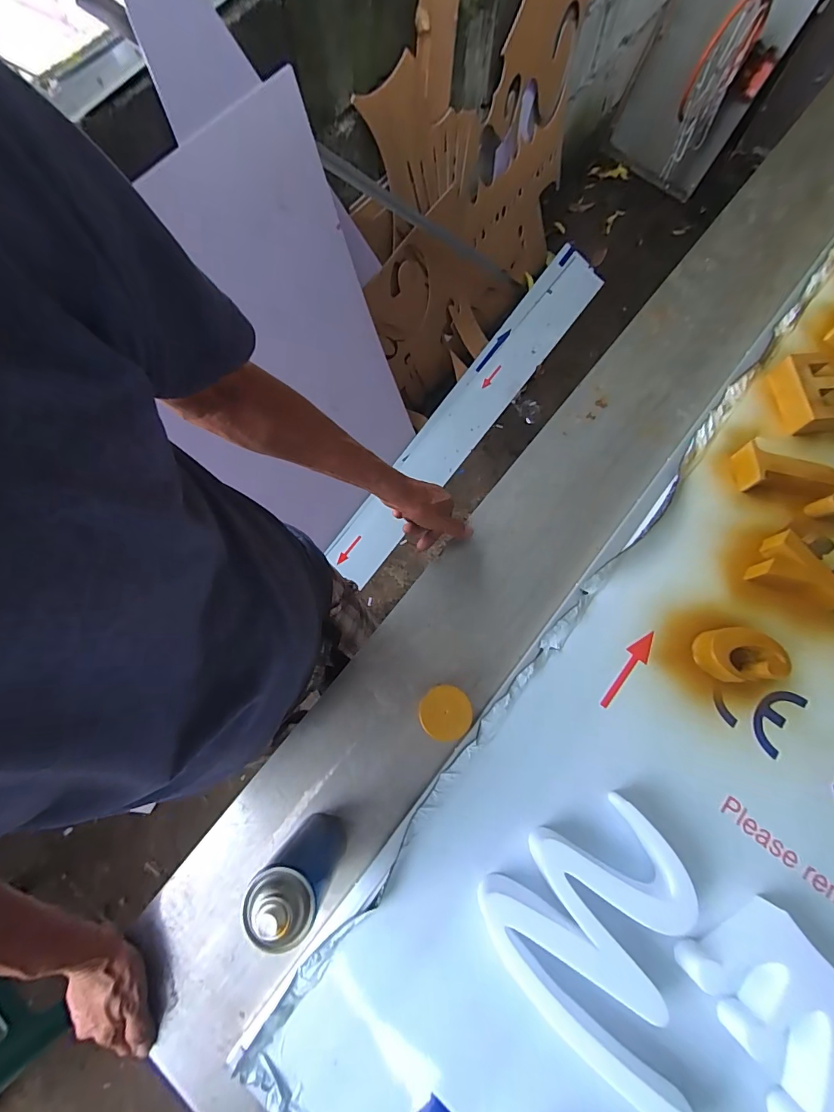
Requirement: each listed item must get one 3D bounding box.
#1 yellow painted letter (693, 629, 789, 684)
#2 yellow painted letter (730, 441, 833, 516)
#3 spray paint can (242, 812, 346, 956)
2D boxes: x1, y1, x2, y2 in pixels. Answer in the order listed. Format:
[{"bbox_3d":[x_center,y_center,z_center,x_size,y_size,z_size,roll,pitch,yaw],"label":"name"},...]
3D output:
[{"bbox_3d":[0.396,0.121,0.537,0.085,0.047,0.066,-3,75,-1],"label":"yellow painted letter"},{"bbox_3d":[0.511,-0.103,0.597,0.146,0.046,0.058,27,77,7],"label":"yellow painted letter"},{"bbox_3d":[-0.120,0.317,0.435,0.071,0.180,0.068,26,77,6],"label":"spray paint can"}]

